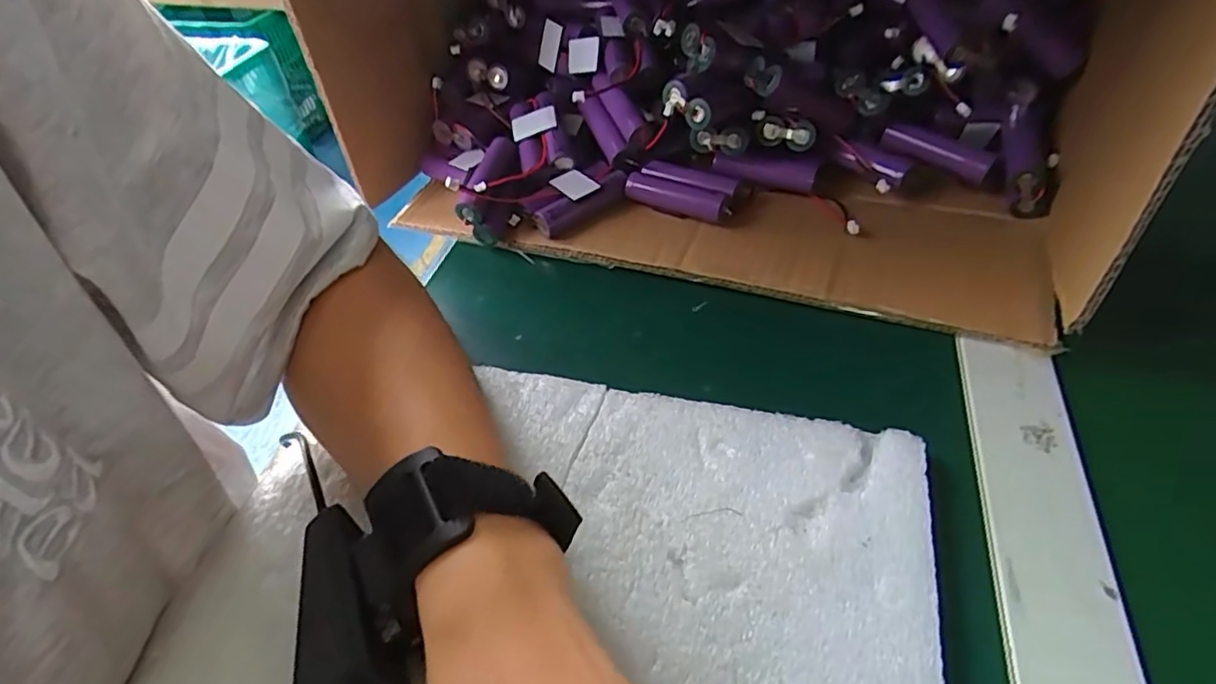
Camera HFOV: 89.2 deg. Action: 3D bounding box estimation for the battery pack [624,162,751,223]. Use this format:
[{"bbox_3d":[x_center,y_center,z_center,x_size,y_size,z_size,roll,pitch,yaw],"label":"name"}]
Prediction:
[{"bbox_3d":[0.051,-0.095,0.392,0.073,0.021,0.032,20,51,23],"label":"battery pack"}]

